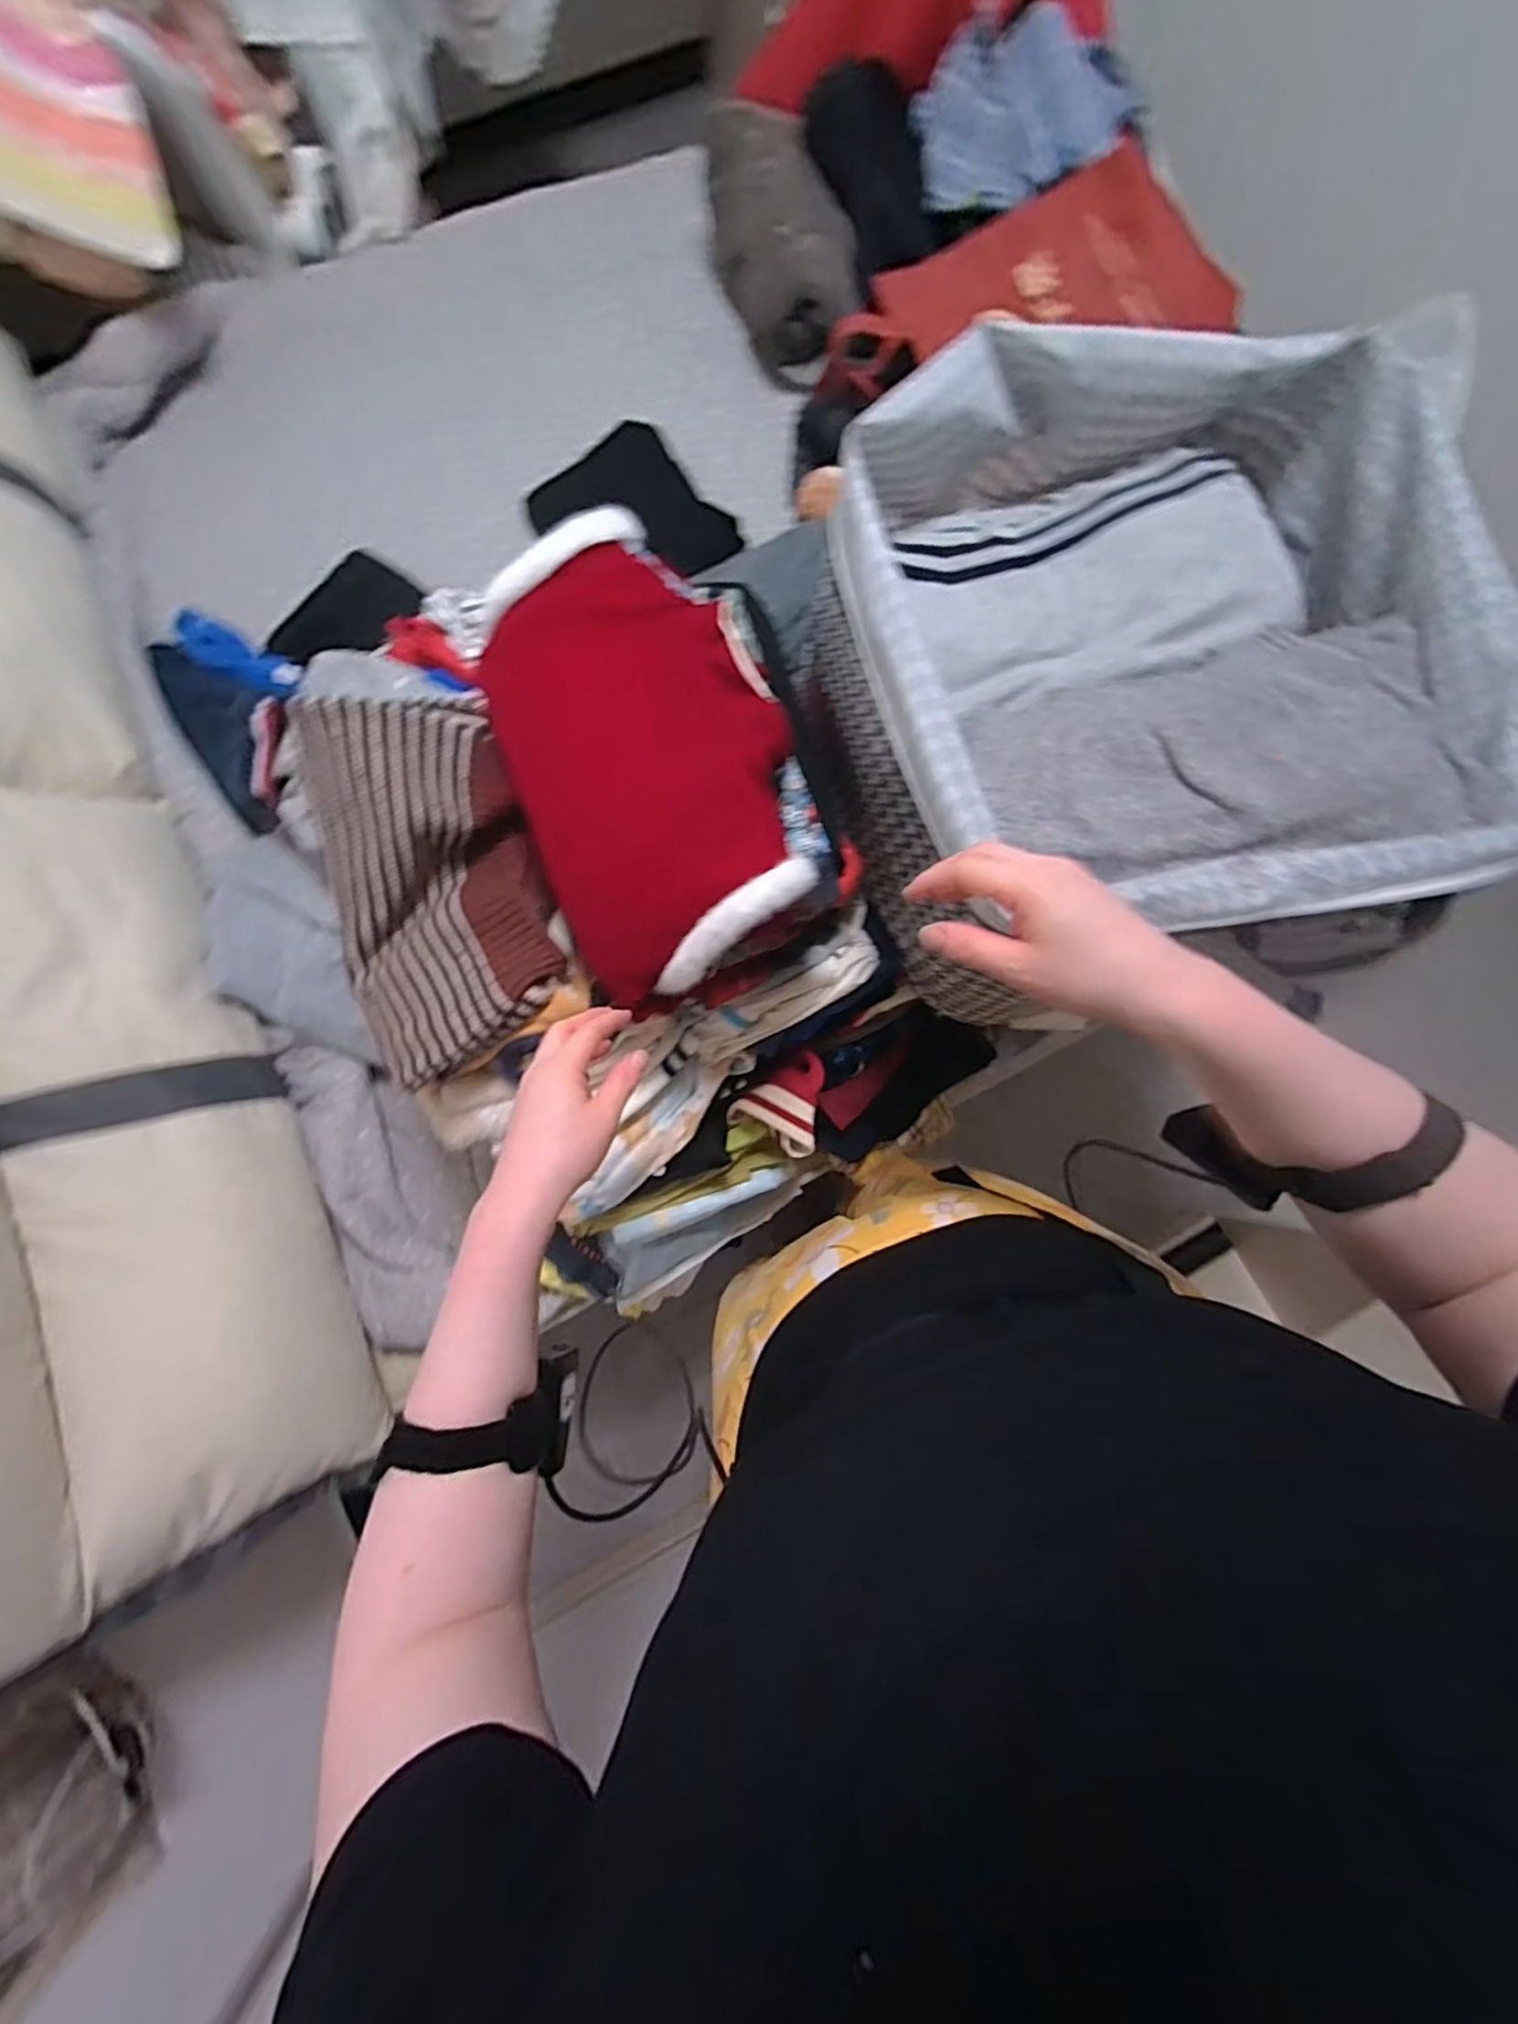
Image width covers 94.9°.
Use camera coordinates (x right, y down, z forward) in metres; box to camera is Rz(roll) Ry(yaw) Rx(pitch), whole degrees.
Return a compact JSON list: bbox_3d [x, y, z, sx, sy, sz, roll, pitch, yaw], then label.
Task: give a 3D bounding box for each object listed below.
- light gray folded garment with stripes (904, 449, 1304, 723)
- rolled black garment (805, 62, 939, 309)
[{"bbox_3d":[0.286,-0.392,0.632,0.337,0.064,0.208,-11,80,-3],"label":"light gray folded garment with stripes"},{"bbox_3d":[0.190,-1.294,1.079,0.163,0.077,0.372,-17,80,-4],"label":"rolled black garment"}]

